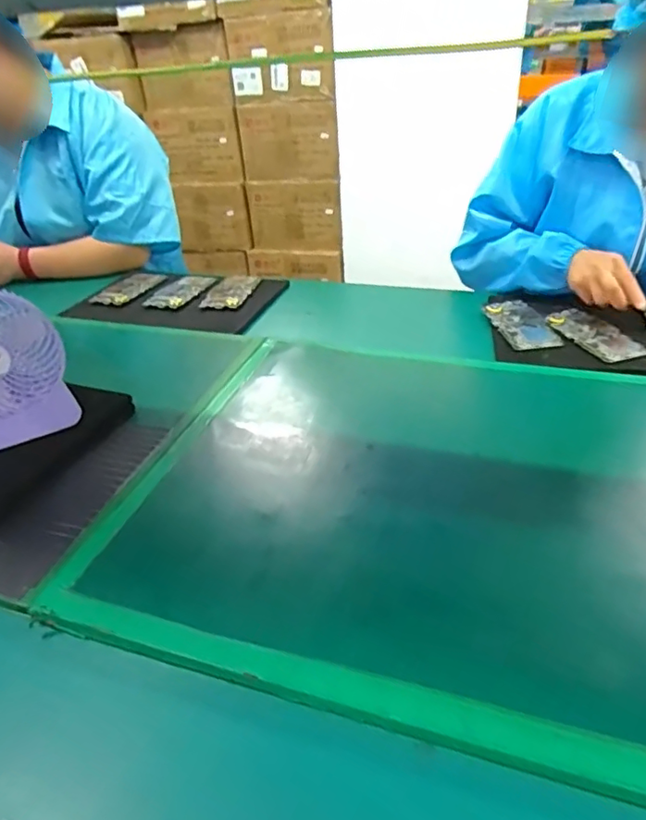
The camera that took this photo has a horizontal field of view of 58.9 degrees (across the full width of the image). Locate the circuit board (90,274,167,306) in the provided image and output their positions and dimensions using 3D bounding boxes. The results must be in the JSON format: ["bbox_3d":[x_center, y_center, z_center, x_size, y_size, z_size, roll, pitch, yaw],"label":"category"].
[{"bbox_3d":[-0.369,-0.235,1.089,0.081,0.013,0.145,11,36,22],"label":"circuit board"}]

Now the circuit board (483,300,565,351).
[{"bbox_3d":[0.296,-0.132,0.865,0.075,0.007,0.154,-7,33,-4],"label":"circuit board"}]

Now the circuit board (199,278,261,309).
[{"bbox_3d":[-0.168,-0.212,1.030,0.075,0.010,0.124,5,34,15],"label":"circuit board"}]

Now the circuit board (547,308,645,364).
[{"bbox_3d":[0.386,-0.110,0.818,0.074,0.007,0.152,-13,34,-13],"label":"circuit board"}]

